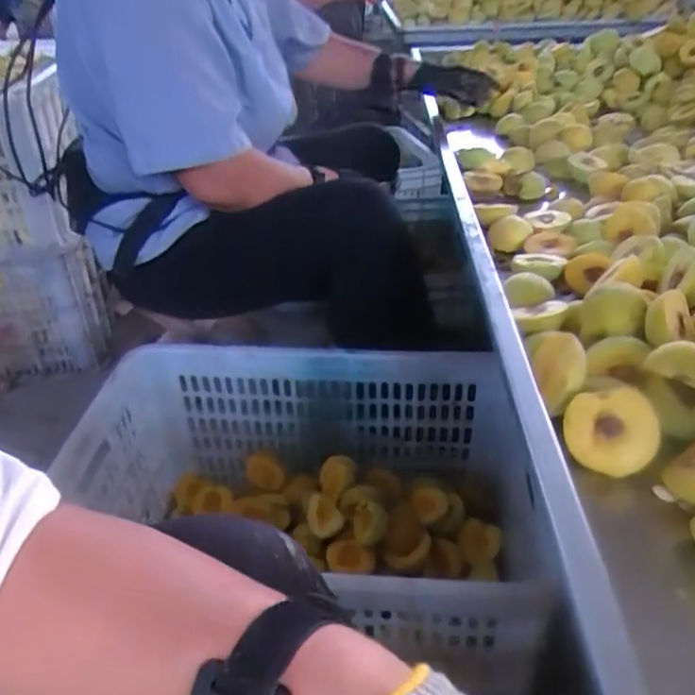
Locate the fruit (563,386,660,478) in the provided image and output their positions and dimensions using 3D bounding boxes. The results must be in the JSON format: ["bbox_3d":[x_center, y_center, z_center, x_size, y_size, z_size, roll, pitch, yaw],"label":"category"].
[{"bbox_3d":[0.203,0.065,0.483,0.066,0.064,0.032,-4,-9,30],"label":"fruit"}]

